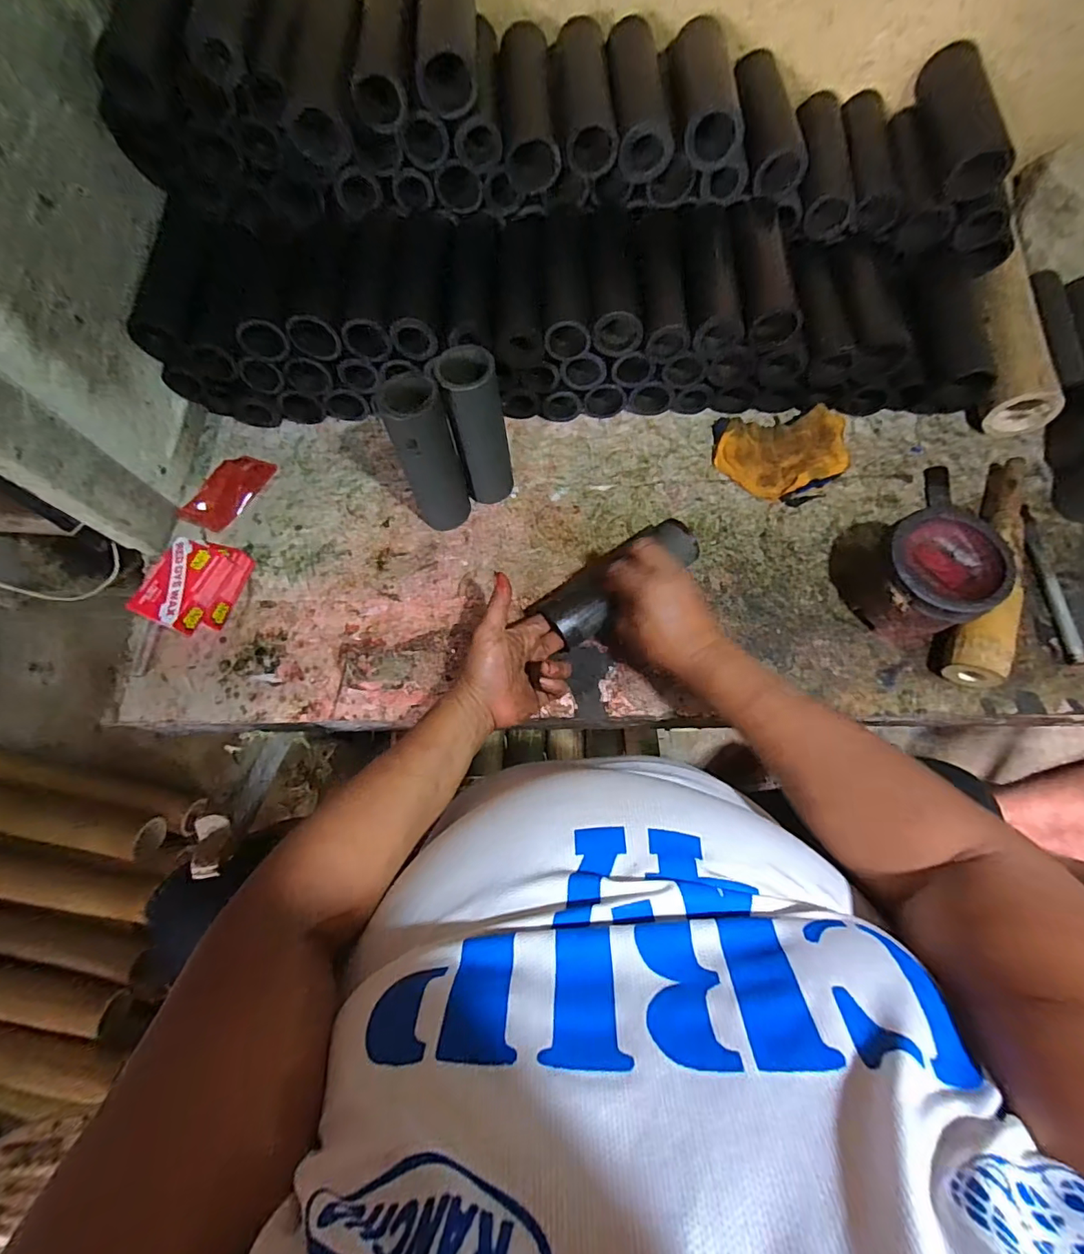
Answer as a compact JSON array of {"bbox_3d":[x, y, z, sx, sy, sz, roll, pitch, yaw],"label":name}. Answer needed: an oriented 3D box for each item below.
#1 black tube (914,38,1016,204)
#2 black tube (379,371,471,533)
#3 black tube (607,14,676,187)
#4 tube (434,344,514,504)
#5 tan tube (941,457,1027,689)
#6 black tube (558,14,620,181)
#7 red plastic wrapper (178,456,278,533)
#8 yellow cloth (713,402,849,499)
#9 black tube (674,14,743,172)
[{"bbox_3d":[0.473,-0.569,0.585,0.066,0.057,0.200,0,69,2],"label":"black tube"},{"bbox_3d":[-0.117,-0.174,0.541,0.057,0.189,0.053,-18,70,-5],"label":"black tube"},{"bbox_3d":[0.102,-0.571,0.556,0.058,0.047,0.201,-4,69,0],"label":"black tube"},{"bbox_3d":[-0.064,-0.203,0.553,0.054,0.186,0.057,-18,70,-5],"label":"tube"},{"bbox_3d":[0.488,-0.066,0.554,0.054,0.048,0.286,27,72,11],"label":"tan tube"},{"bbox_3d":[0.046,-0.566,0.555,0.054,0.055,0.195,-4,69,0],"label":"black tube"},{"bbox_3d":[-0.391,-0.170,0.648,0.064,0.013,0.115,30,73,13],"label":"red plastic wrapper"},{"bbox_3d":[0.298,-0.216,0.632,0.159,0.021,0.106,-18,70,-5],"label":"yellow cloth"},{"bbox_3d":[0.174,-0.572,0.553,0.062,0.051,0.192,0,69,2],"label":"black tube"}]

